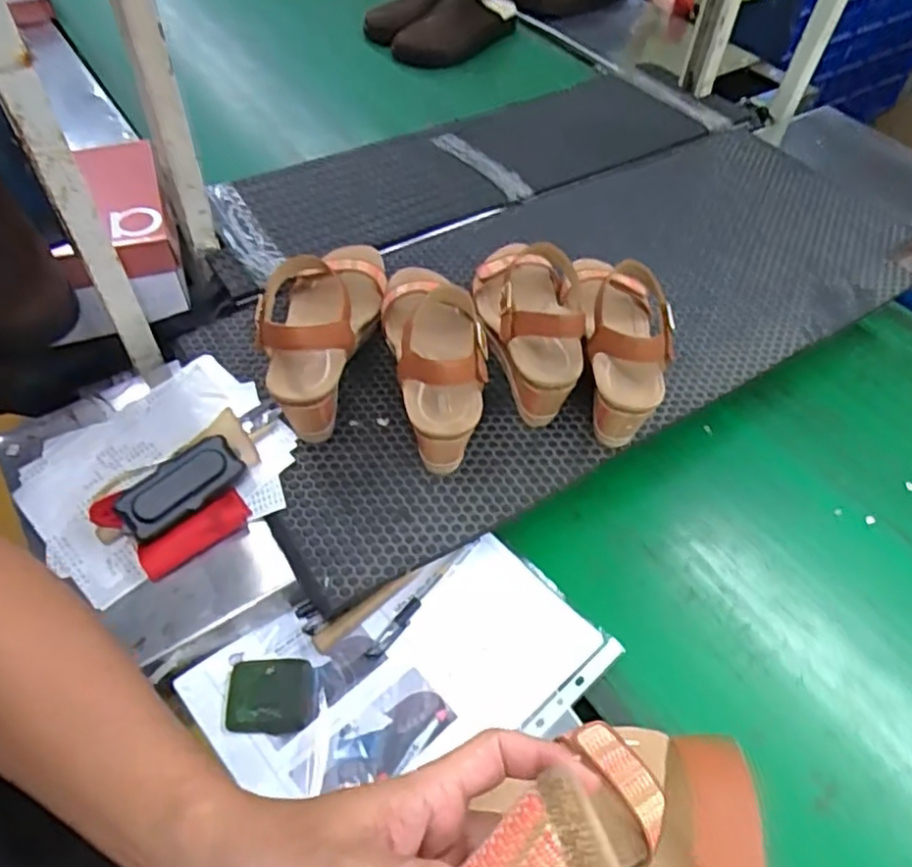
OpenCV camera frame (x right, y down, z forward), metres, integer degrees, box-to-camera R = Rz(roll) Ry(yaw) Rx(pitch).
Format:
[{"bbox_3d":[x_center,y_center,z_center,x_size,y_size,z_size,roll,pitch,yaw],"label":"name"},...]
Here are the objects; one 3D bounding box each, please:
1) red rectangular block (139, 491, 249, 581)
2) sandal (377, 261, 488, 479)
[{"bbox_3d":[-0.227,0.088,0.578,0.095,0.028,0.031,-29,59,-22],"label":"red rectangular block"},{"bbox_3d":[-0.023,-0.089,0.631,0.087,0.142,0.247,-4,53,-6],"label":"sandal"}]

